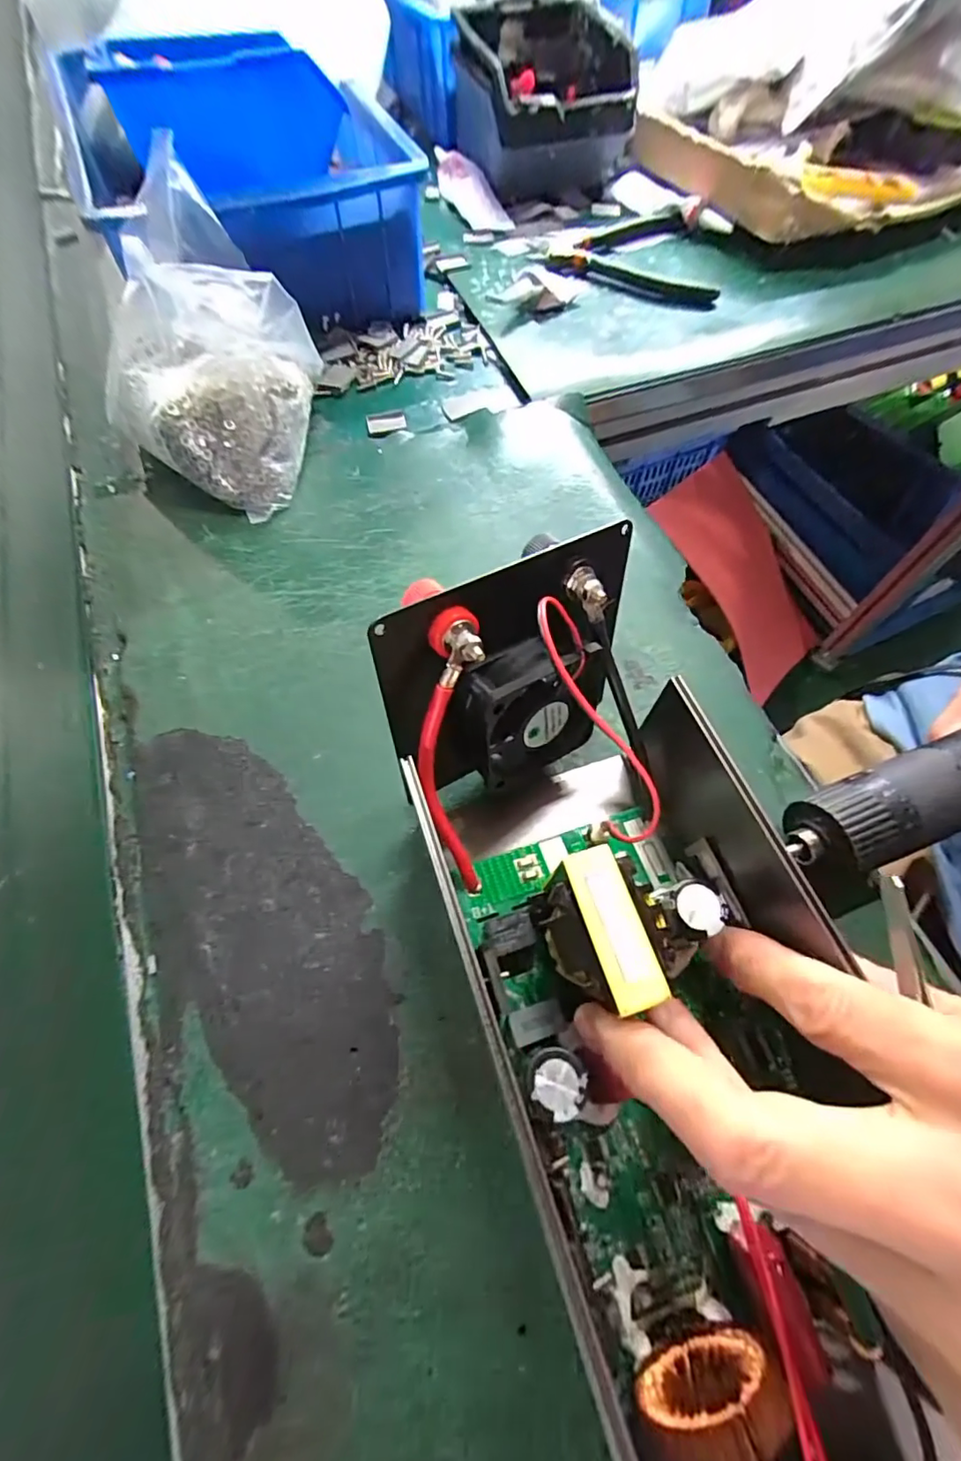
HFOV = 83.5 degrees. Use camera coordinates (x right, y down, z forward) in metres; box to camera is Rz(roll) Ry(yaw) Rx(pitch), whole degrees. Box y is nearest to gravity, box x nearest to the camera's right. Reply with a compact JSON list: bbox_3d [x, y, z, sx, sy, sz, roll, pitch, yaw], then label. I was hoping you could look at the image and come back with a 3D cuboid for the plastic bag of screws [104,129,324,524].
[{"bbox_3d":[-0.144,-0.193,0.287,0.097,0.089,0.109,13,64,6],"label":"plastic bag of screws"}]

